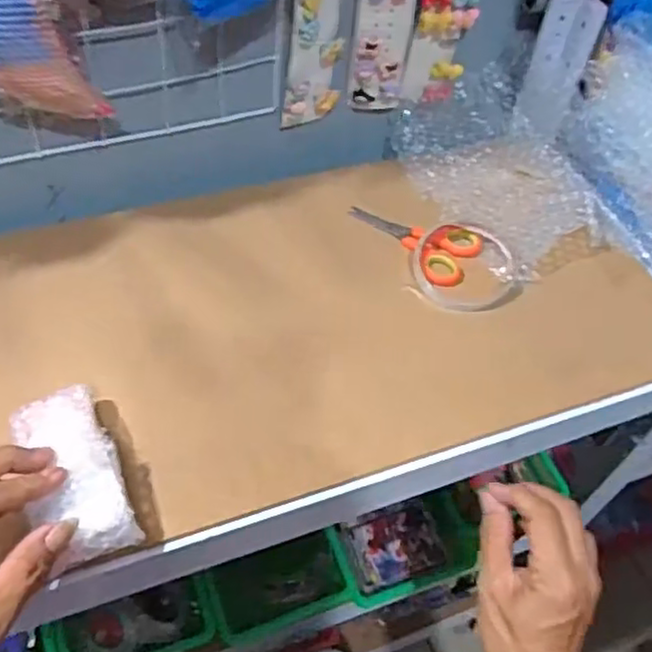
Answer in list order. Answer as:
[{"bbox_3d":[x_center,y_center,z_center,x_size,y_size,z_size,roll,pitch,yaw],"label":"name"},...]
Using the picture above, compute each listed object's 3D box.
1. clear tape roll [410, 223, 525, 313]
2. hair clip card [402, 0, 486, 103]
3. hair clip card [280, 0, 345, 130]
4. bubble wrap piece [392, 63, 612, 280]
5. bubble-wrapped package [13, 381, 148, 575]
[{"bbox_3d":[0.114,-0.049,0.569,0.083,0.019,0.081,3,52,-3],"label":"clear tape roll"},{"bbox_3d":[0.103,-0.263,0.580,0.049,0.166,0.029,-27,59,-24],"label":"hair clip card"},{"bbox_3d":[-0.008,-0.237,0.548,0.051,0.168,0.014,-32,61,-26],"label":"hair clip card"},{"bbox_3d":[0.166,-0.143,0.614,0.139,0.070,0.194,-15,55,-16],"label":"bubble wrap piece"},{"bbox_3d":[-0.152,0.085,0.411,0.054,0.023,0.110,-23,61,-22],"label":"bubble-wrapped package"}]

